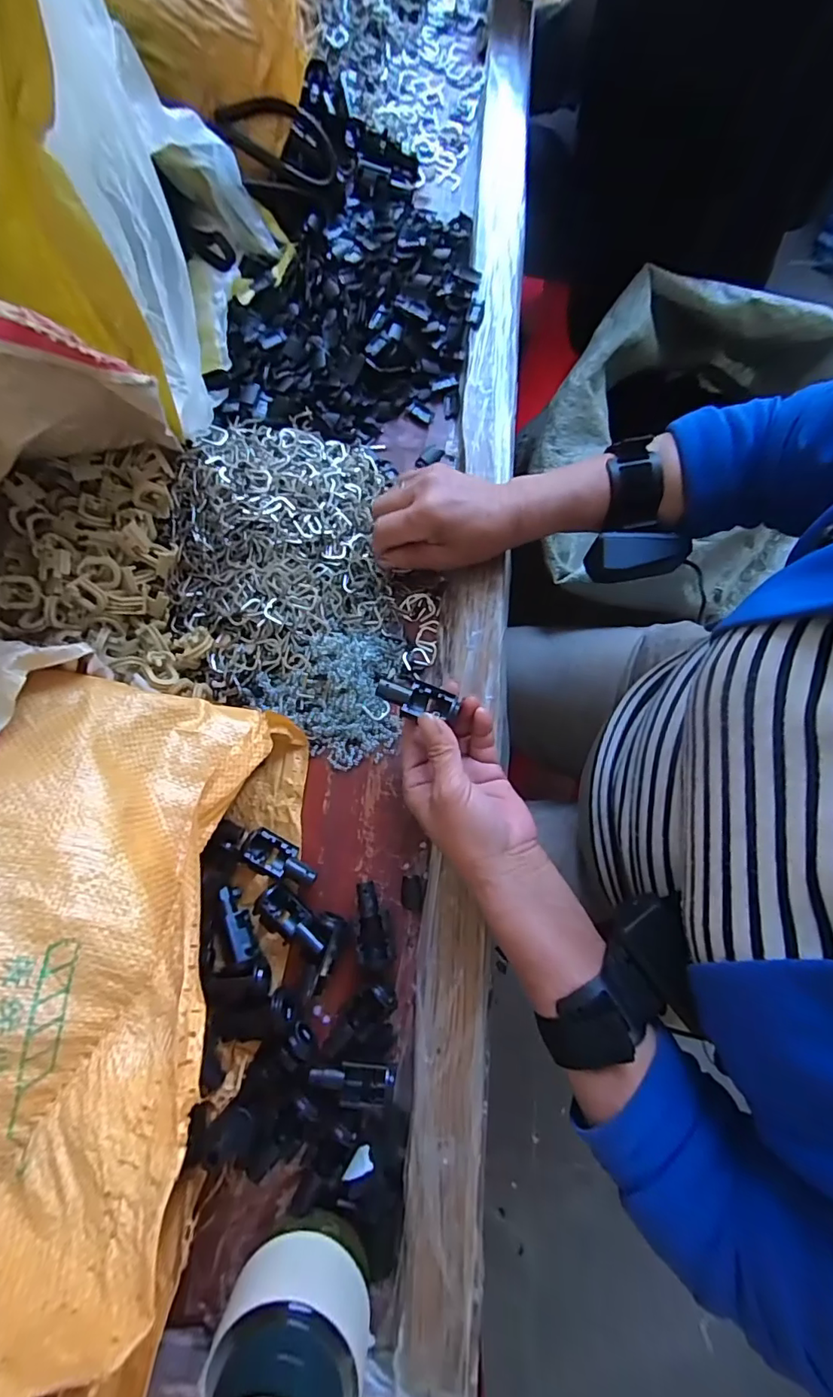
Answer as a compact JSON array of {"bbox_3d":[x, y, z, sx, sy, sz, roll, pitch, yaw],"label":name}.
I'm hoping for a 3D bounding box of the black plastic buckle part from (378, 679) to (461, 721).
[{"bbox_3d":[0.000,0.001,0.332,0.051,0.016,0.023,11,79,-2],"label":"black plastic buckle part"}]

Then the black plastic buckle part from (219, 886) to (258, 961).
[{"bbox_3d":[-0.118,0.148,0.344,0.011,0.014,0.049,-27,57,-6],"label":"black plastic buckle part"}]

